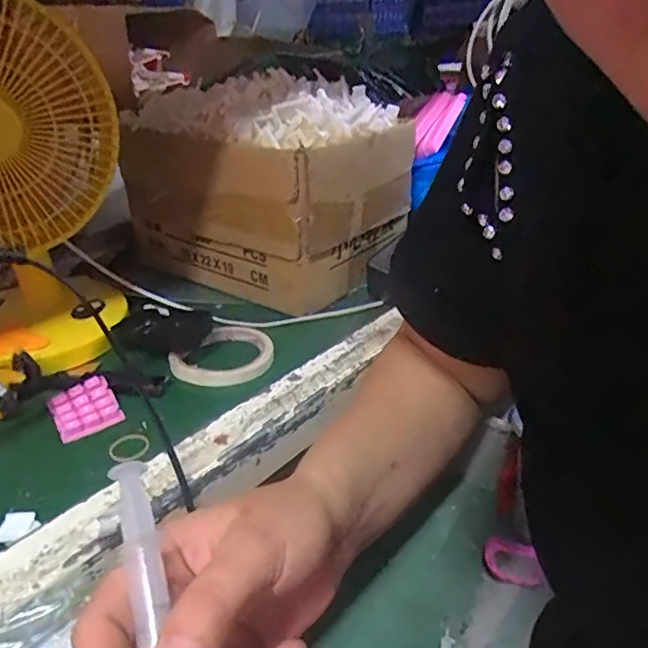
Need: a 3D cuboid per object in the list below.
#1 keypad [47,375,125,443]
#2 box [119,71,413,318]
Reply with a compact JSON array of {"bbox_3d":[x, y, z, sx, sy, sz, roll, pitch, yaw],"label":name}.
[{"bbox_3d":[-0.202,0.070,0.480,0.049,0.015,0.054,-19,34,-30],"label":"keypad"},{"bbox_3d":[-0.066,-0.181,0.696,0.285,0.206,0.219,15,33,26],"label":"box"}]

